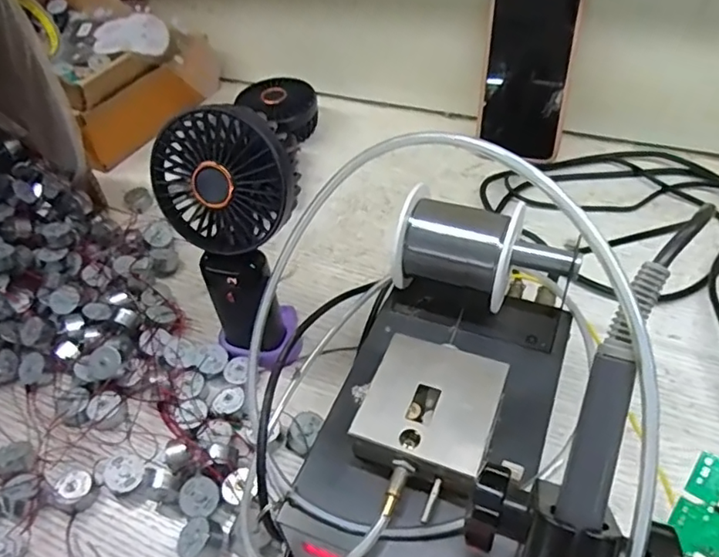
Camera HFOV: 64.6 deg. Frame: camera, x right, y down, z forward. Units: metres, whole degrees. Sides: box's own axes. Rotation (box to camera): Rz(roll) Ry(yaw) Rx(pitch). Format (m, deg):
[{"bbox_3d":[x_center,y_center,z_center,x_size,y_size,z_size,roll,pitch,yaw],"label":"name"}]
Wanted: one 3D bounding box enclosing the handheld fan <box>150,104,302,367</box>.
[{"bbox_3d":[-0.077,-0.029,0.377,0.089,0.160,0.065,-6,47,1],"label":"handheld fan"}]

